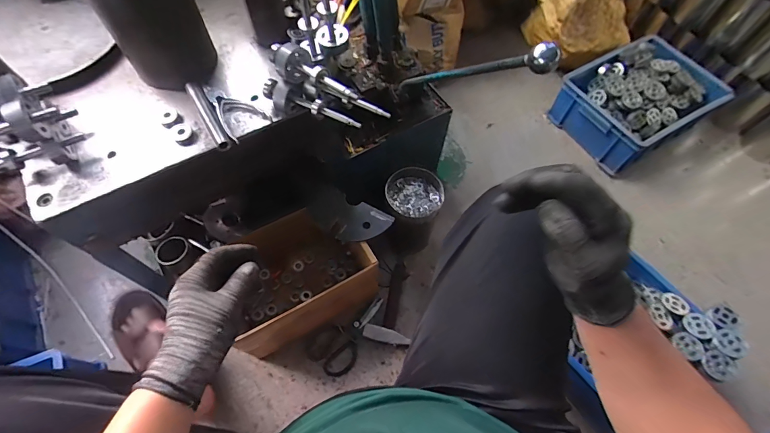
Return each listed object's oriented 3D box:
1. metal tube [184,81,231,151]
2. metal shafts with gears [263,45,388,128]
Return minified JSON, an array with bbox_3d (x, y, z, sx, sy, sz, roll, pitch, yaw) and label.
[{"bbox_3d":[-0.276,-0.160,0.600,0.024,0.020,0.151,-28,67,-15],"label":"metal tube"},{"bbox_3d":[-0.094,-0.184,0.568,0.177,0.085,0.076,27,65,12],"label":"metal shafts with gears"}]

